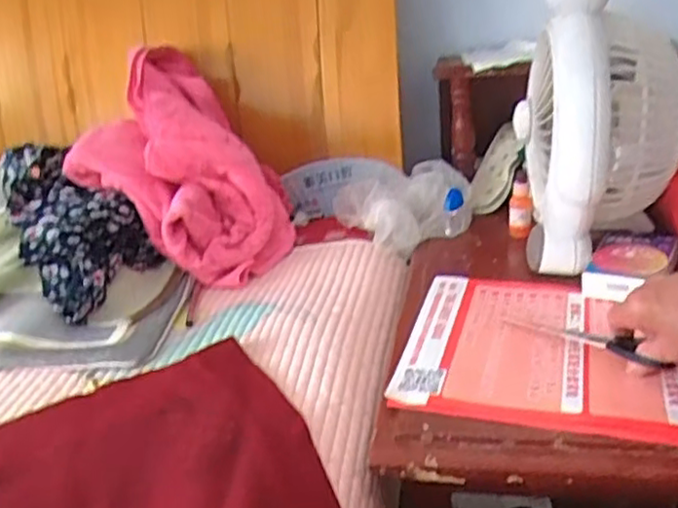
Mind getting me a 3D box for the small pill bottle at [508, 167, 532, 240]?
[{"bbox_3d":[0.198,-0.054,0.763,0.023,0.068,0.027,1,27,18],"label":"small pill bottle"}]

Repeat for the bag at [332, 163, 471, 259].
[{"bbox_3d":[0.086,-0.064,0.822,0.144,0.051,0.136,-20,28,-23],"label":"bag"}]

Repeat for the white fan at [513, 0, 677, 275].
[{"bbox_3d":[0.247,-0.128,0.659,0.141,0.271,0.157,-1,26,14],"label":"white fan"}]

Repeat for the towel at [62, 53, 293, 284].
[{"bbox_3d":[-0.183,-0.107,0.808,0.225,0.210,0.235,-12,26,-9],"label":"towel"}]

